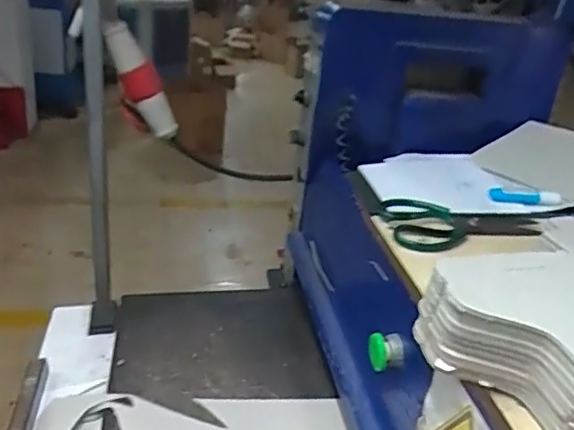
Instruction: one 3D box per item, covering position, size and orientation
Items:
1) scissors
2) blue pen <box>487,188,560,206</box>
[{"bbox_3d":[0.231,0.007,0.746,0.213,0.011,0.111,1,26,-11],"label":"scissors"},{"bbox_3d":[0.350,-0.027,0.836,0.100,0.016,0.019,5,26,-2],"label":"blue pen"}]

